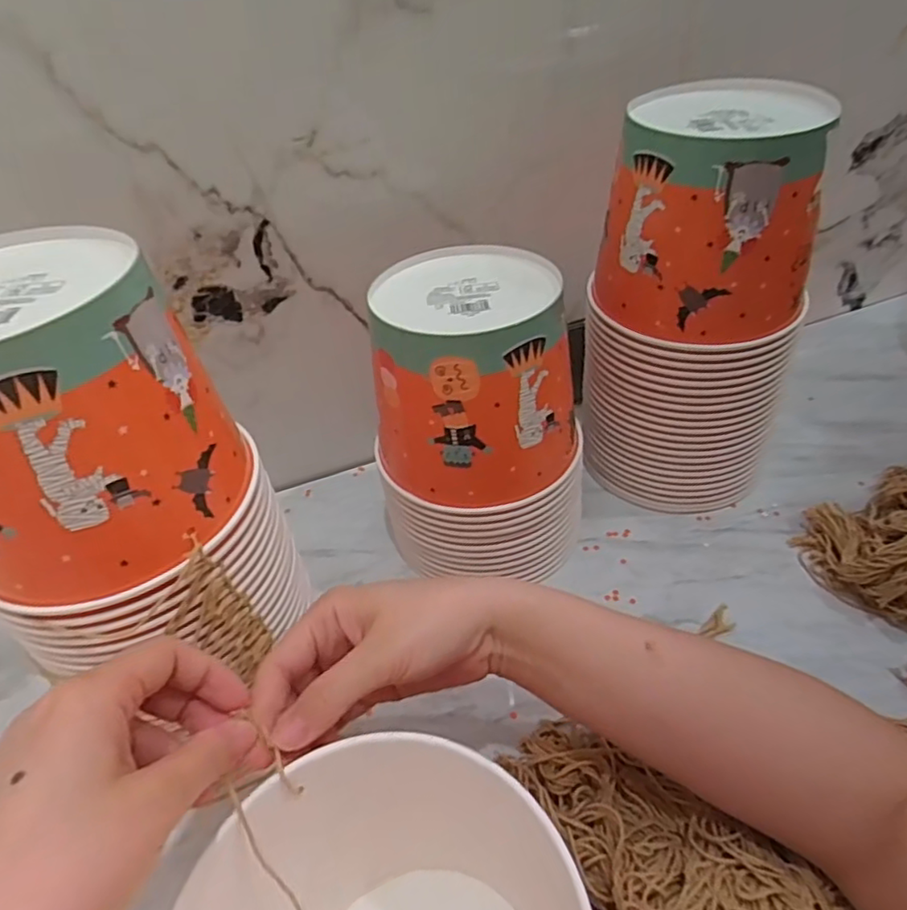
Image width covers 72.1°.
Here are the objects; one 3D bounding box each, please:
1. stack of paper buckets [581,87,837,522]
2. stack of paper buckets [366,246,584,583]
[{"bbox_3d":[0.182,-0.107,0.486,0.149,0.288,0.126,5,42,14],"label":"stack of paper buckets"},{"bbox_3d":[0.015,-0.027,0.476,0.156,0.207,0.142,-9,41,-1],"label":"stack of paper buckets"}]

